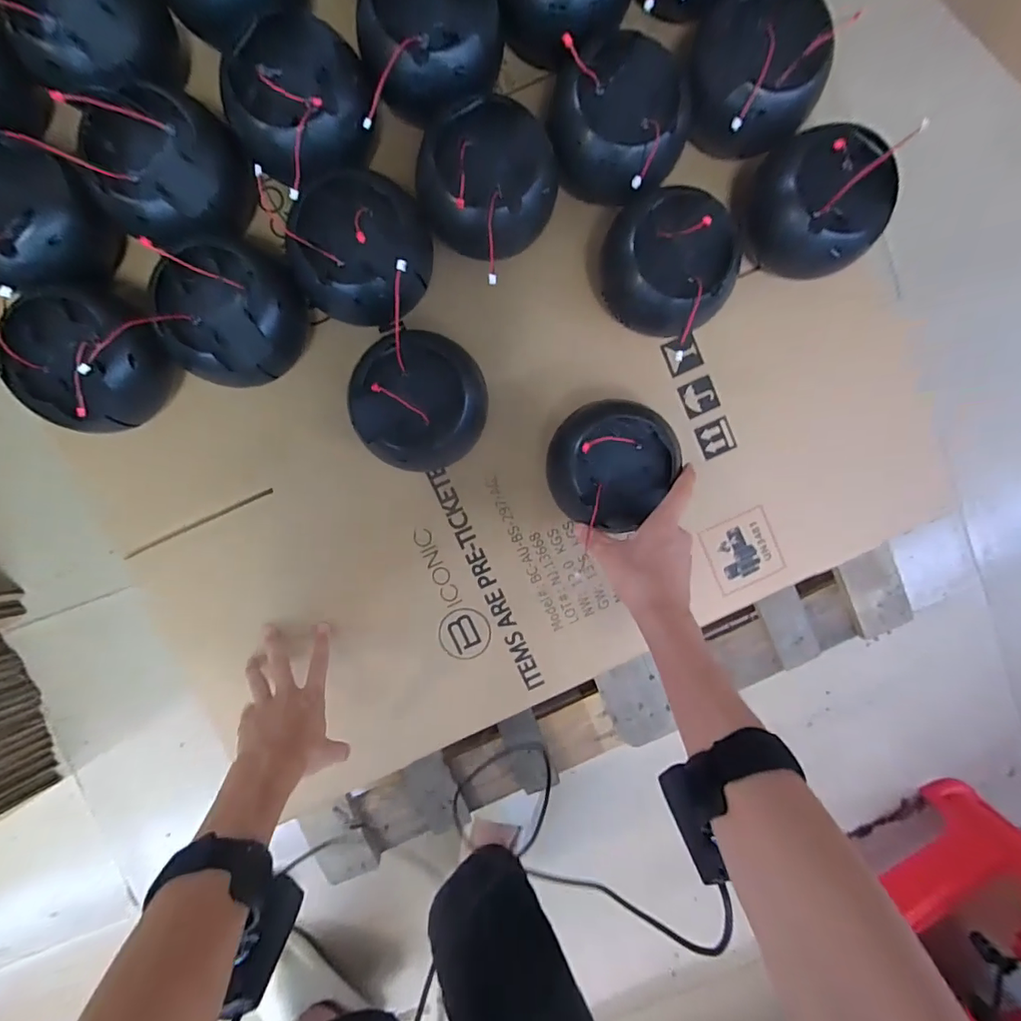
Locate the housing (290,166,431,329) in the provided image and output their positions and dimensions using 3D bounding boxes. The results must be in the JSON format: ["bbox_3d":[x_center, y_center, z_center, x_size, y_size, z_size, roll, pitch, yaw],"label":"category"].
[{"bbox_3d":[-0.140,-0.244,0.469,0.115,0.083,0.121,0,95,-3],"label":"housing"}]

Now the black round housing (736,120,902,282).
[{"bbox_3d":[0.302,-0.304,0.487,0.135,0.093,0.117,43,92,-6],"label":"black round housing"}]

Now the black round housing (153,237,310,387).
[{"bbox_3d":[-0.262,-0.183,0.475,0.110,0.082,0.120,0,95,-3],"label":"black round housing"}]

